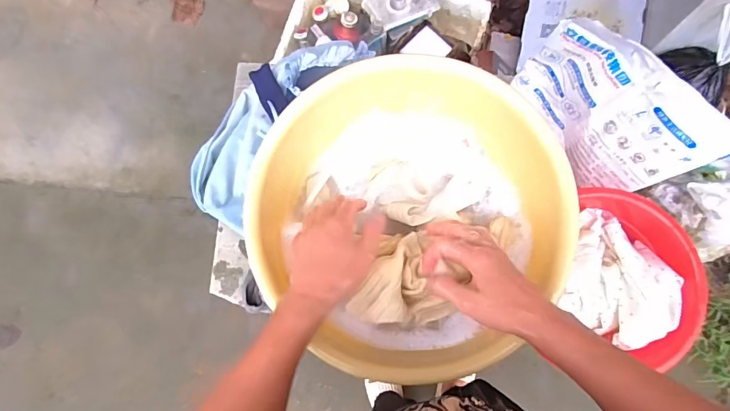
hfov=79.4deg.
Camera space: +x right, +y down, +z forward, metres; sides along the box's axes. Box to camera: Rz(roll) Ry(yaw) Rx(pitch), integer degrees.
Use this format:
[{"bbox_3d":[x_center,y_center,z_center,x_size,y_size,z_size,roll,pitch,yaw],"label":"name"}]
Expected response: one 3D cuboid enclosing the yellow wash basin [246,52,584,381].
[{"bbox_3d":[0.056,0.005,0.552,0.363,0.119,0.344,-1,77,2],"label":"yellow wash basin"}]

